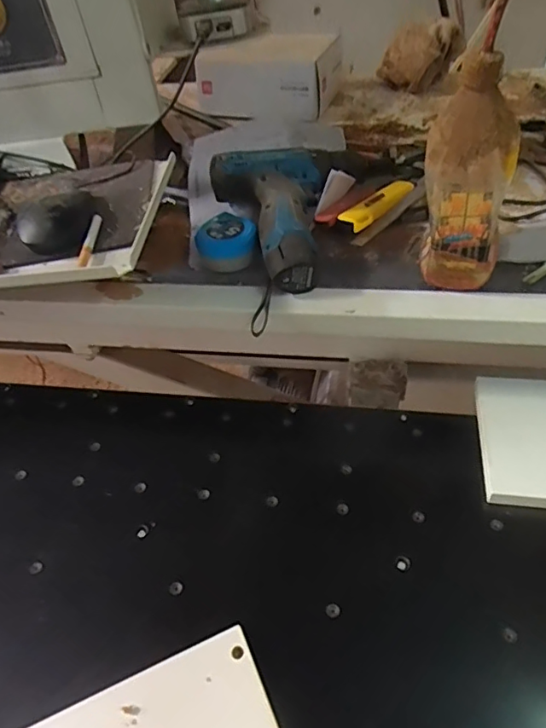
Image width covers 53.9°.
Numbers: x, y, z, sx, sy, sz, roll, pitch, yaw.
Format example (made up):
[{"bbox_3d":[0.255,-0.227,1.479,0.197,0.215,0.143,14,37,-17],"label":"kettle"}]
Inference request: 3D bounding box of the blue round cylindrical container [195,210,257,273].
[{"bbox_3d":[-0.050,-0.129,0.584,0.061,0.049,0.051,-14,44,-7],"label":"blue round cylindrical container"}]

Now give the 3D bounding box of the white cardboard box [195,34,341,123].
[{"bbox_3d":[-0.007,-0.455,0.832,0.206,0.106,0.119,11,47,18],"label":"white cardboard box"}]

